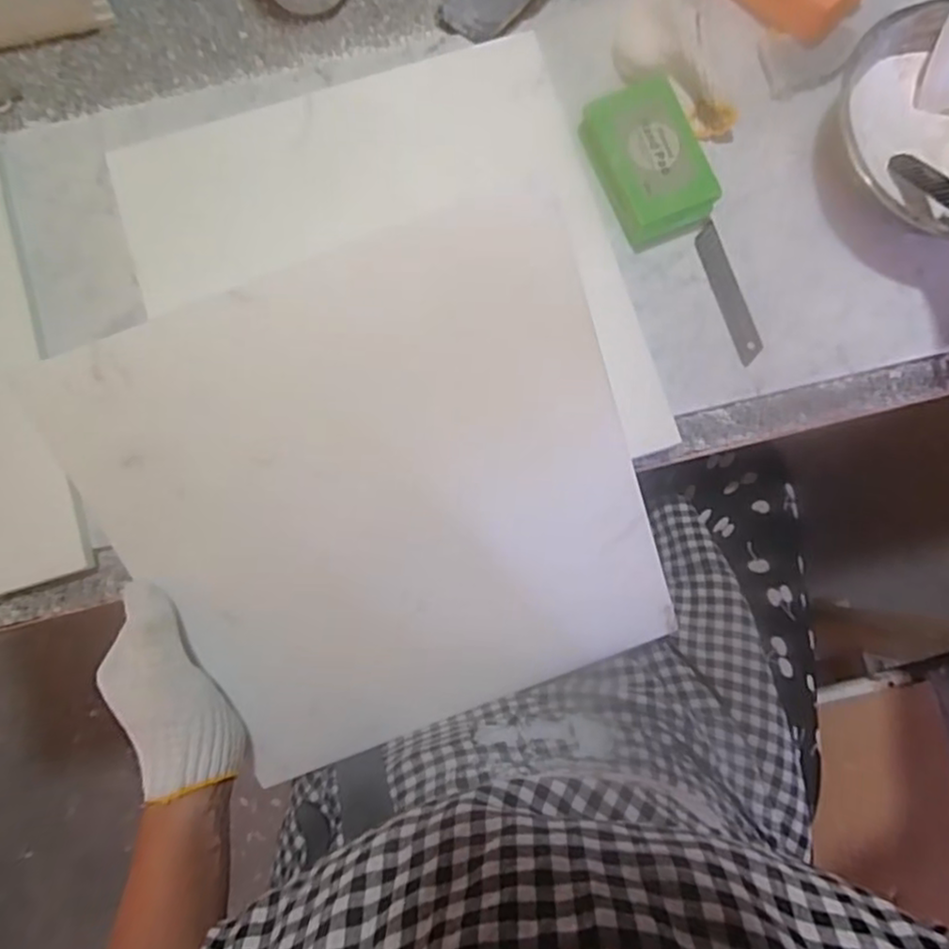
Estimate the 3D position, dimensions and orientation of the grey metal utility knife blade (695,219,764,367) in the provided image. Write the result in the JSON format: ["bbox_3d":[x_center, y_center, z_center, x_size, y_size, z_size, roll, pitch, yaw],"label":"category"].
[{"bbox_3d":[0.173,-0.124,0.455,0.019,0.004,0.099,-18,83,-6],"label":"grey metal utility knife blade"}]

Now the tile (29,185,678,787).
[{"bbox_3d":[-0.048,0.026,0.405,0.295,0.015,0.297,-20,111,-2],"label":"tile"}]

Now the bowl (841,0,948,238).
[{"bbox_3d":[0.308,-0.234,0.441,0.163,0.055,0.138,-27,83,-2],"label":"bowl"}]

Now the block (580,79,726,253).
[{"bbox_3d":[0.116,-0.204,0.447,0.066,0.037,0.097,-25,83,-2],"label":"block"}]

